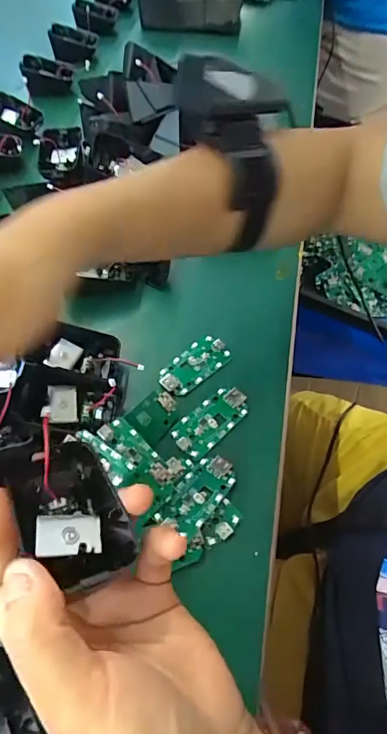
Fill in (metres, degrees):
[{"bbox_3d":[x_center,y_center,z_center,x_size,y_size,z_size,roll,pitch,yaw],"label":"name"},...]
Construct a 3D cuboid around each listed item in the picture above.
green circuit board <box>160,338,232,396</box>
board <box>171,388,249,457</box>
[{"bbox_3d":[0.001,-0.002,0.368,0.062,0.004,0.032,-37,62,-20],"label":"green circuit board"},{"bbox_3d":[0.014,0.041,0.343,0.063,0.004,0.031,-39,66,-20],"label":"board"}]

